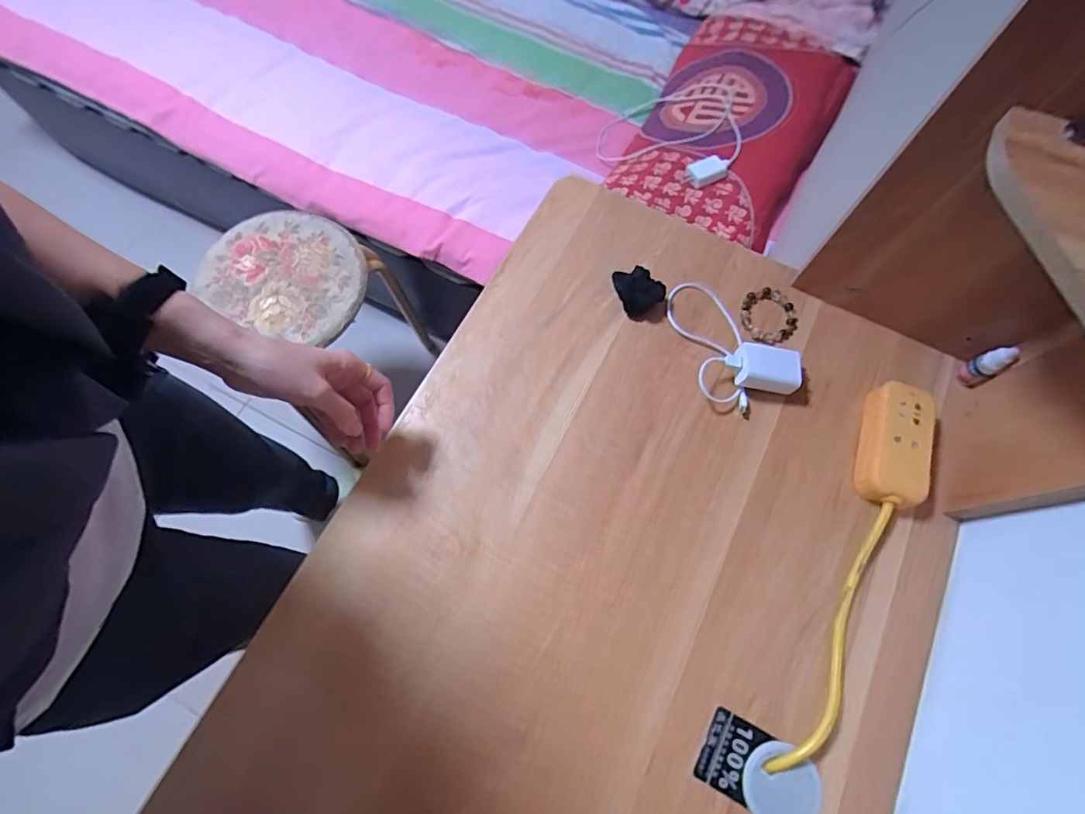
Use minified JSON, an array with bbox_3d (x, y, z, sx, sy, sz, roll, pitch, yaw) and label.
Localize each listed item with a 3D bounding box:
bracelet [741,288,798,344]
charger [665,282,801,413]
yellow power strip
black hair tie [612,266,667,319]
[{"bbox_3d":[0.256,-0.105,0.584,0.062,0.011,0.064,1,70,-2],"label":"bracelet"},{"bbox_3d":[0.191,-0.070,0.558,0.096,0.035,0.166,-31,74,-12],"label":"charger"},{"bbox_3d":[0.296,0.142,0.481,0.065,0.035,0.384,26,71,8],"label":"yellow power strip"},{"bbox_3d":[0.109,-0.131,0.585,0.047,0.017,0.053,-22,72,-10],"label":"black hair tie"}]

